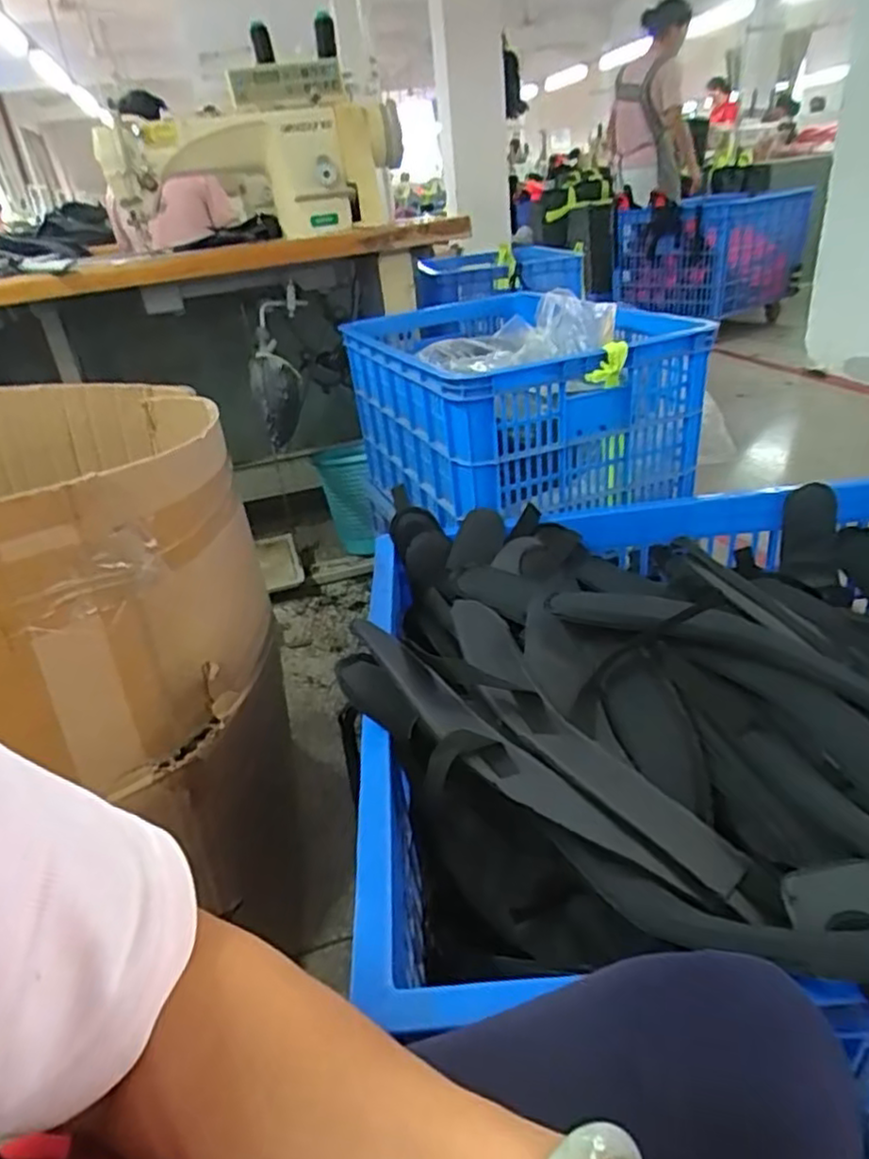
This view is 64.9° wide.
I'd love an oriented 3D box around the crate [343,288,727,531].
[{"bbox_3d":[0.121,-0.313,1.188,0.400,0.261,0.632,-17,31,-17],"label":"crate"}]

